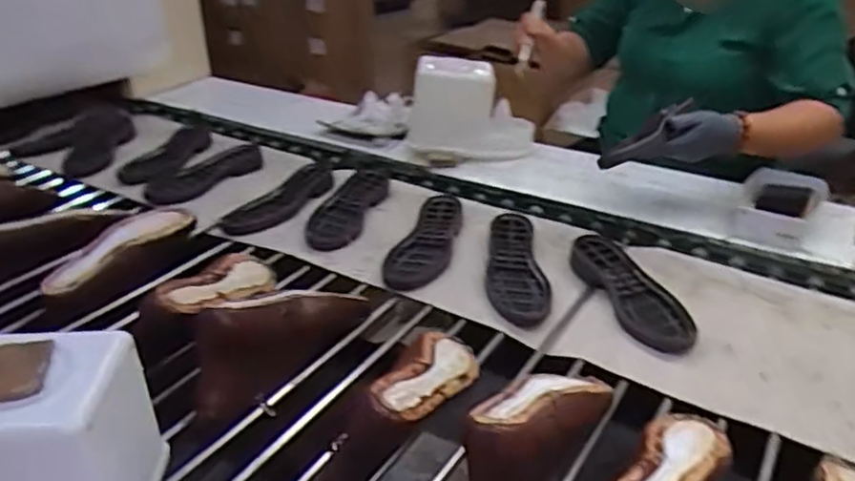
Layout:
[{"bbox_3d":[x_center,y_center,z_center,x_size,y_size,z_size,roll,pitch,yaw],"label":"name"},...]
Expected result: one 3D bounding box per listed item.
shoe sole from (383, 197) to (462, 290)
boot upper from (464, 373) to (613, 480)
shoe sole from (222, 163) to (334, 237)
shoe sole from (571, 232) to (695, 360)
[{"bbox_3d":[0.004,-0.001,1.116,0.089,0.025,0.270,10,31,16],"label":"shoe sole"},{"bbox_3d":[0.101,0.194,0.692,0.082,0.101,0.254,20,35,31],"label":"boot upper"},{"bbox_3d":[-0.264,-0.079,1.260,0.108,0.020,0.286,16,33,25],"label":"shoe sole"},{"bbox_3d":[0.296,0.071,0.981,0.106,0.031,0.254,-7,30,-13],"label":"shoe sole"}]

